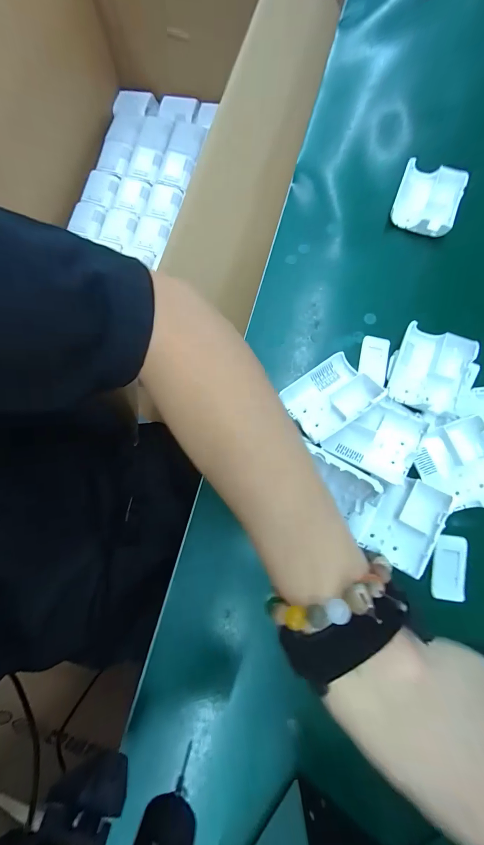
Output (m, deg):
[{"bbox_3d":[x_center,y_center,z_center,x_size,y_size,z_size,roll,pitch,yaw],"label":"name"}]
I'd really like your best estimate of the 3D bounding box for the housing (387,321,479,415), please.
[{"bbox_3d":[0.186,-0.051,0.310,0.063,0.027,0.078,21,79,6],"label":"housing"}]

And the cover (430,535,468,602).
[{"bbox_3d":[0.189,0.132,0.282,0.032,0.006,0.055,13,78,4],"label":"cover"}]

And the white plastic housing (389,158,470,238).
[{"bbox_3d":[0.214,-0.258,0.357,0.069,0.016,0.080,20,79,6],"label":"white plastic housing"}]

